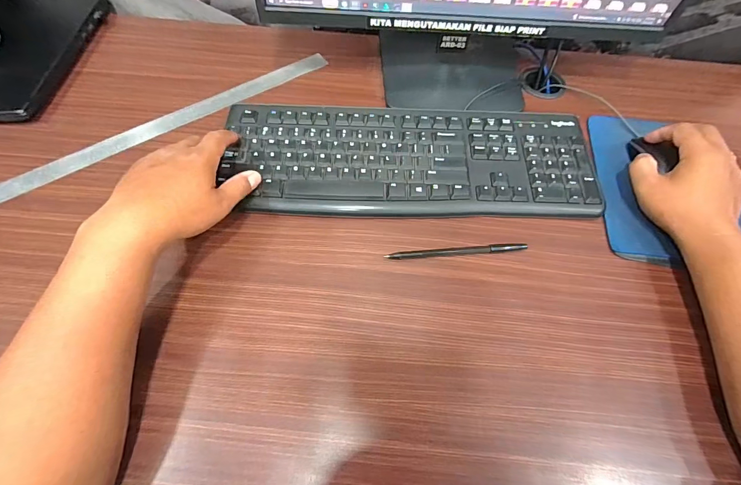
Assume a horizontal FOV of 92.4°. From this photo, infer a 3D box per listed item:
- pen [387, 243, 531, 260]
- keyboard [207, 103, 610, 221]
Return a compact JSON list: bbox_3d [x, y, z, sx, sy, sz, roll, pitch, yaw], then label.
[{"bbox_3d":[0.092,0.008,0.376,0.147,0.006,0.010,-4,63,-4],"label":"pen"},{"bbox_3d":[0.047,-0.098,0.420,0.417,0.017,0.148,2,63,-1],"label":"keyboard"}]

